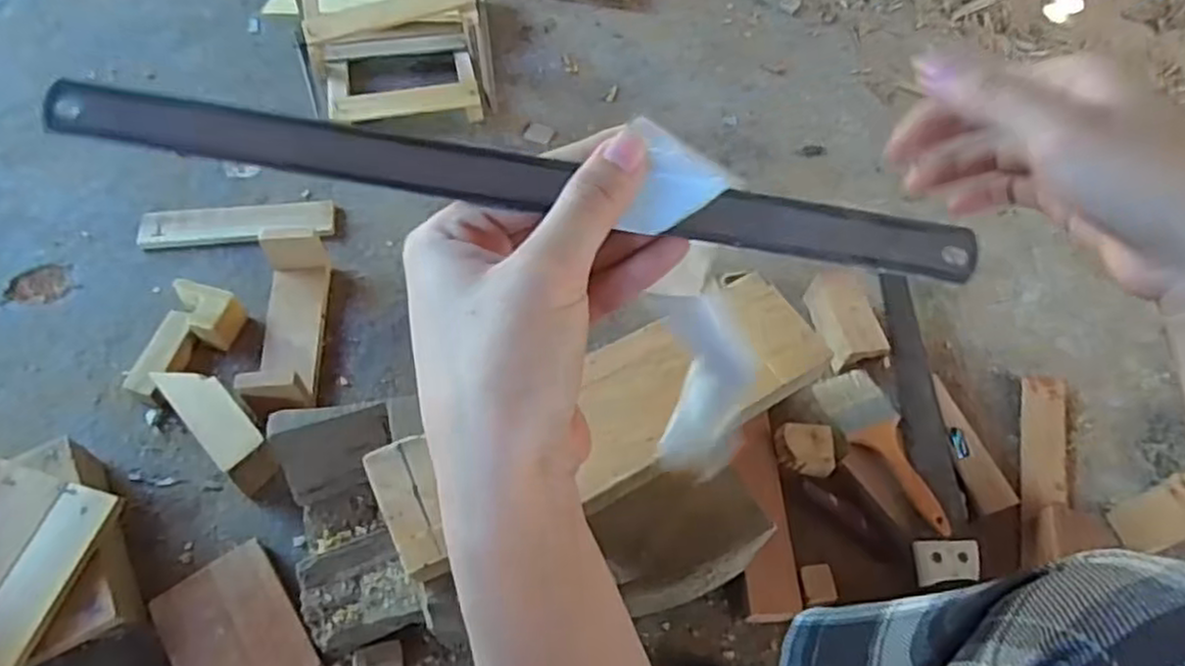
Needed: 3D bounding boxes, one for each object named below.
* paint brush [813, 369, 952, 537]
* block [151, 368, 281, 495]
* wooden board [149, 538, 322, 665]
[{"bbox_3d":[0.315,0.121,0.773,0.068,0.017,0.188,-22,62,-17],"label":"paint brush"},{"bbox_3d":[-0.380,0.097,0.756,0.048,0.080,0.147,-39,68,-25],"label":"block"},{"bbox_3d":[-0.325,0.276,0.670,0.102,0.030,0.141,-32,65,-20],"label":"wooden board"}]

